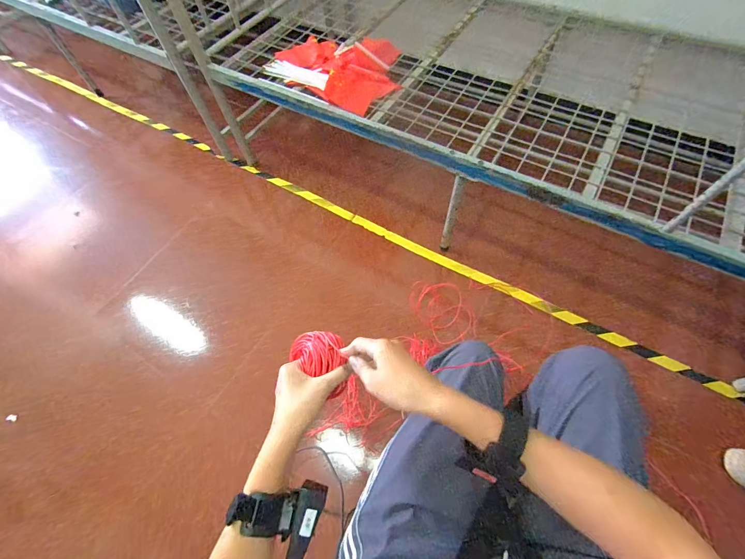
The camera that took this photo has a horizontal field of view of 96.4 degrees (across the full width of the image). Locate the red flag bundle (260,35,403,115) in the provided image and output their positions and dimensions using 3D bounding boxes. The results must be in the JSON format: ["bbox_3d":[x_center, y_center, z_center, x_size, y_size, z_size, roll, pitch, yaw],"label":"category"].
[{"bbox_3d":[-0.111,-0.724,1.086,0.459,0.070,0.385,28,67,16],"label":"red flag bundle"}]

